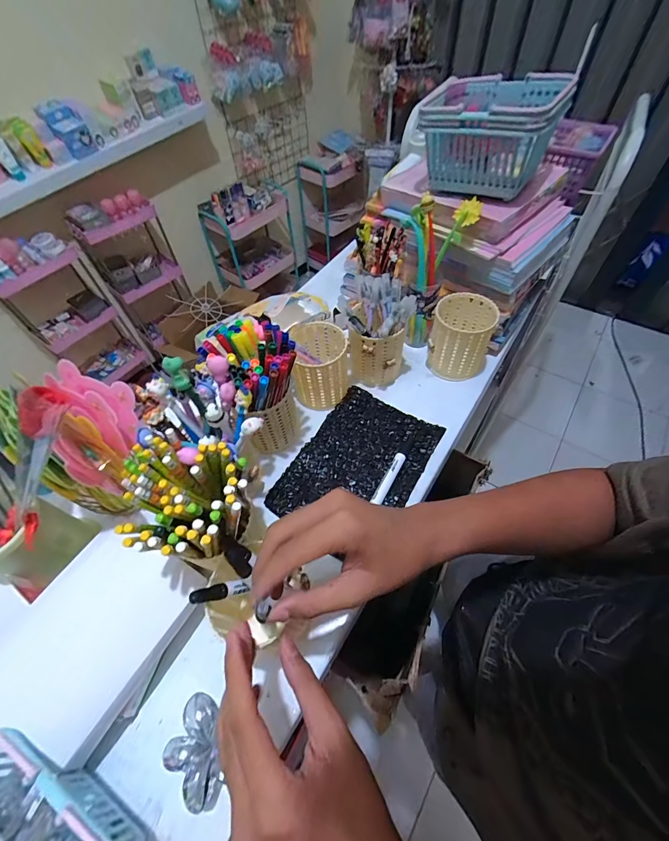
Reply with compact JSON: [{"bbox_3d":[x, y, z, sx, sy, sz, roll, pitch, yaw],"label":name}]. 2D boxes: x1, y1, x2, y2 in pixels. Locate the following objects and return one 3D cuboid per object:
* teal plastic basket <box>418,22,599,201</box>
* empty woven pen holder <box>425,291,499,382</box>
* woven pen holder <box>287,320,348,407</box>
[{"bbox_3d":[0.202,-0.377,0.475,0.159,0.098,0.139,20,59,16],"label":"teal plastic basket"},{"bbox_3d":[0.190,-0.128,0.542,0.082,0.100,0.090,13,57,12],"label":"empty woven pen holder"},{"bbox_3d":[-0.023,-0.079,0.525,0.089,0.099,0.093,-2,55,2],"label":"woven pen holder"}]

